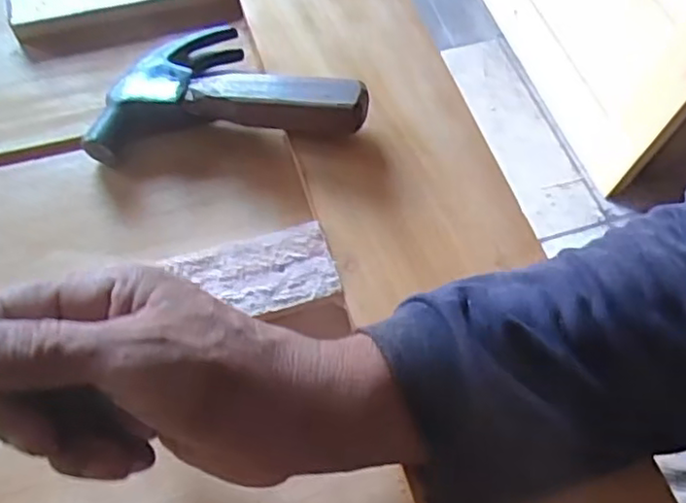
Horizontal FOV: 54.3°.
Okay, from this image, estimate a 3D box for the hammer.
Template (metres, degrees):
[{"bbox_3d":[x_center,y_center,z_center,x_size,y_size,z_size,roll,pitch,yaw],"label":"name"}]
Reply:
[{"bbox_3d":[-0.071,-0.101,0.406,0.161,0.032,0.082,-3,61,-4],"label":"hammer"}]

